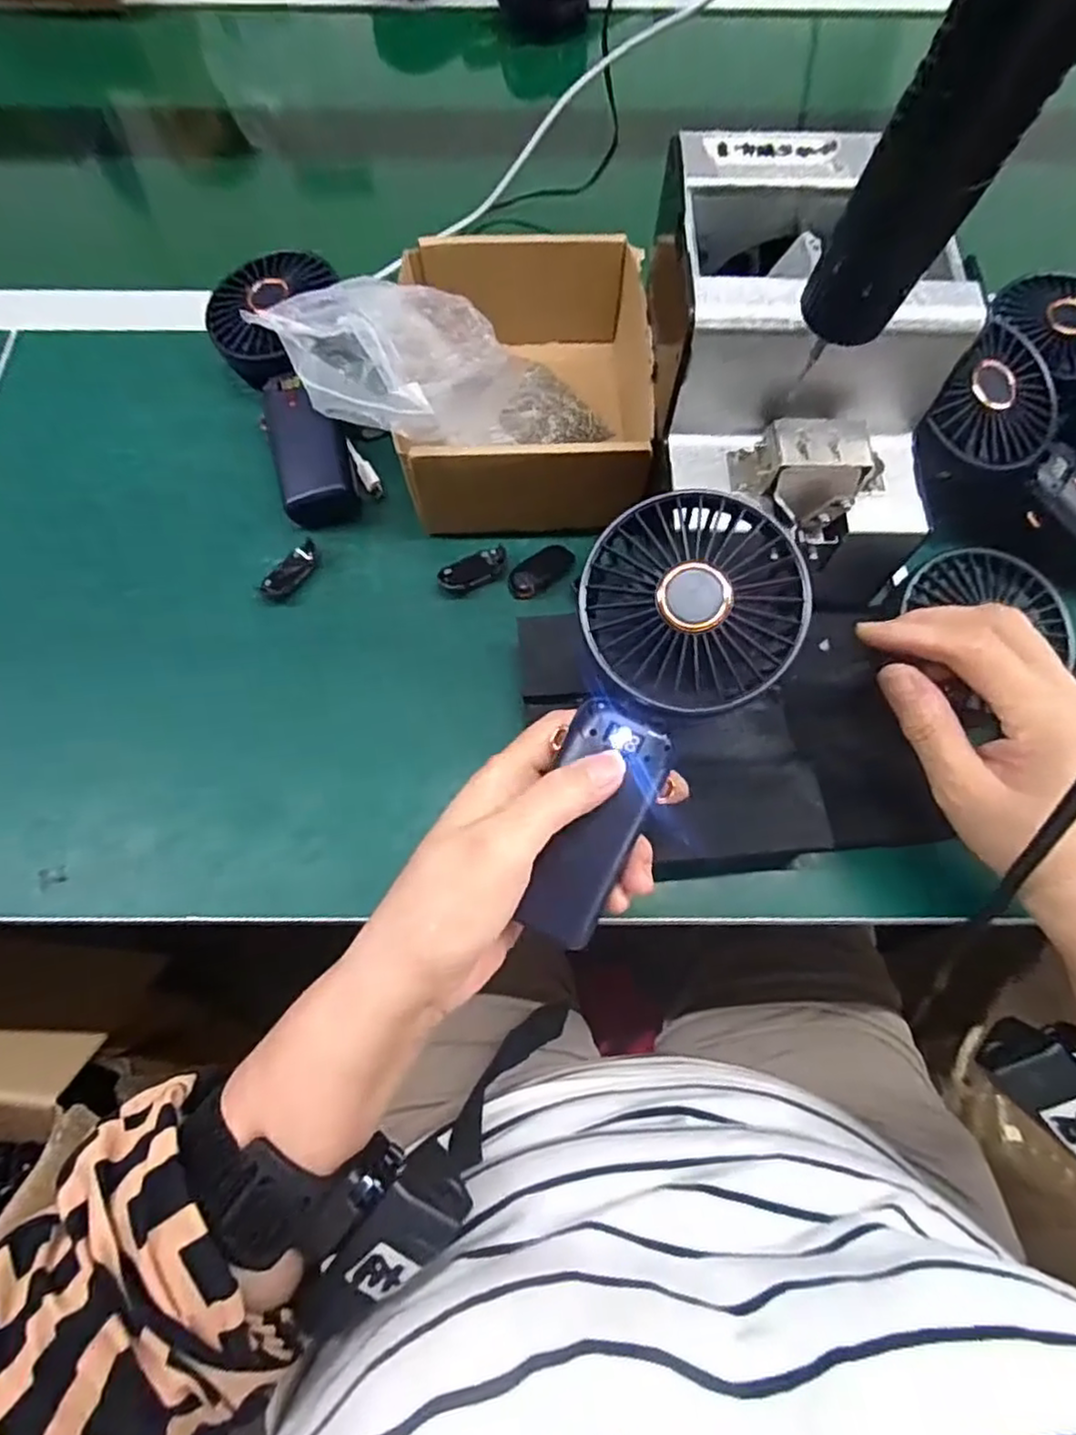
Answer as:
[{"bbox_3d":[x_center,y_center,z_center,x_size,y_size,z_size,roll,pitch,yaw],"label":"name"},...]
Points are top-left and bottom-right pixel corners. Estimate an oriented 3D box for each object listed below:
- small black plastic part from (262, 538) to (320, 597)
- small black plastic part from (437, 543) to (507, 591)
[{"bbox_3d":[-0.143,-0.086,0.397,0.017,0.010,0.041,27,72,10],"label":"small black plastic part"},{"bbox_3d":[-0.037,-0.086,0.395,0.042,0.004,0.021,-23,71,-8],"label":"small black plastic part"}]

